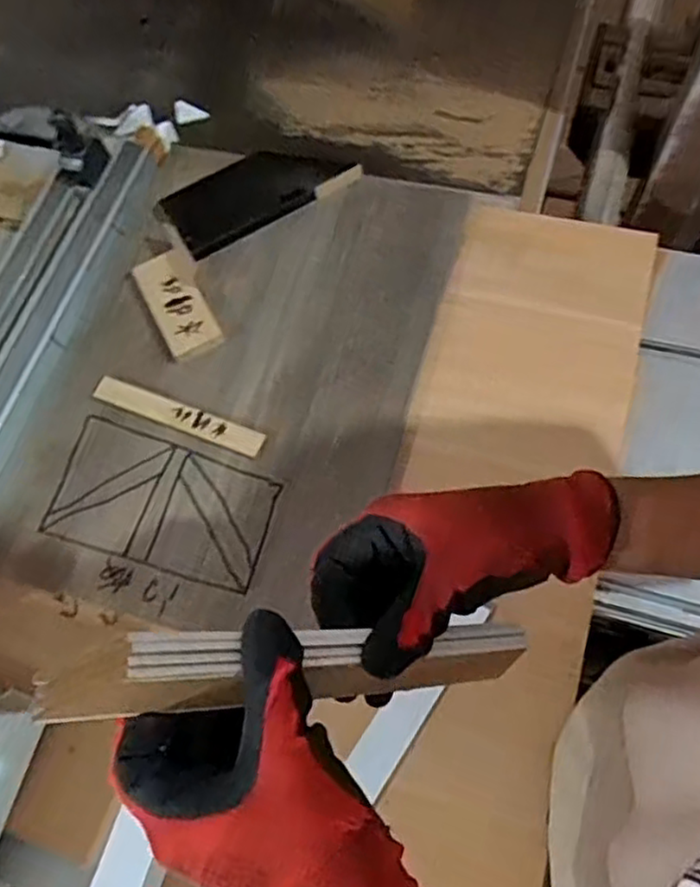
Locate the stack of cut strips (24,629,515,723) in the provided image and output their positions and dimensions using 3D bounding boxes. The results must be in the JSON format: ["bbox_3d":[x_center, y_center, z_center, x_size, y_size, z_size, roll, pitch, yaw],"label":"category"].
[{"bbox_3d":[-0.017,0.109,0.335,0.244,0.028,0.032,6,69,-26],"label":"stack of cut strips"}]

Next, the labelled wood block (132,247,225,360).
[{"bbox_3d":[-0.175,-0.143,0.692,0.053,0.011,0.121,-28,66,-6],"label":"labelled wood block"}]

